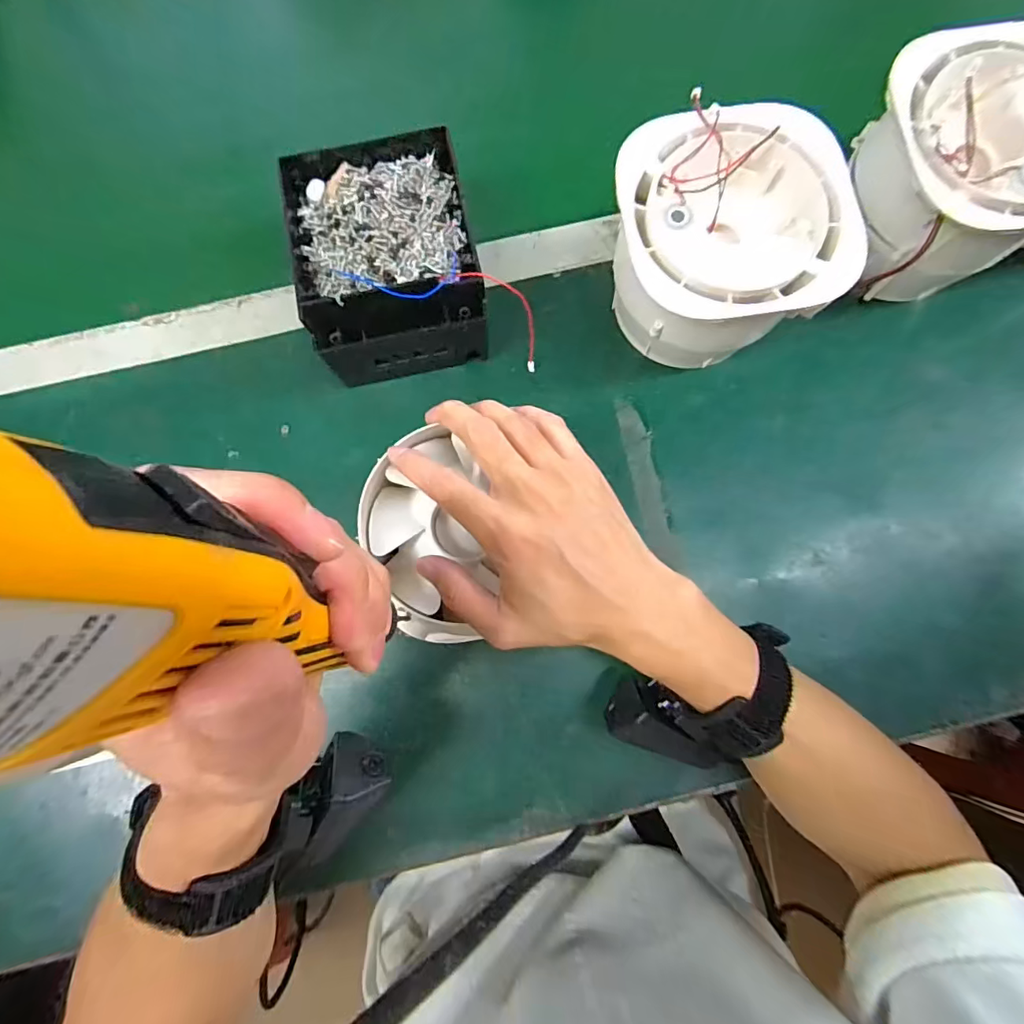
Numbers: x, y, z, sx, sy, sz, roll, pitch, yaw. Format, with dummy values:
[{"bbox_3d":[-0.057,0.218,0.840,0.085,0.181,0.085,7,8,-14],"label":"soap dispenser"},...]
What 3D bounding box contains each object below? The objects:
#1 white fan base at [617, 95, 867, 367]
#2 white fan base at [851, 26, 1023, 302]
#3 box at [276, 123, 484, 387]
[{"bbox_3d":[0.135,-0.173,0.344,0.139,0.110,0.134,3,80,1],"label":"white fan base"},{"bbox_3d":[0.314,-0.230,0.357,0.139,0.114,0.133,0,80,0],"label":"white fan base"},{"bbox_3d":[-0.088,-0.179,0.361,0.121,0.073,0.158,-12,79,-2],"label":"box"}]

